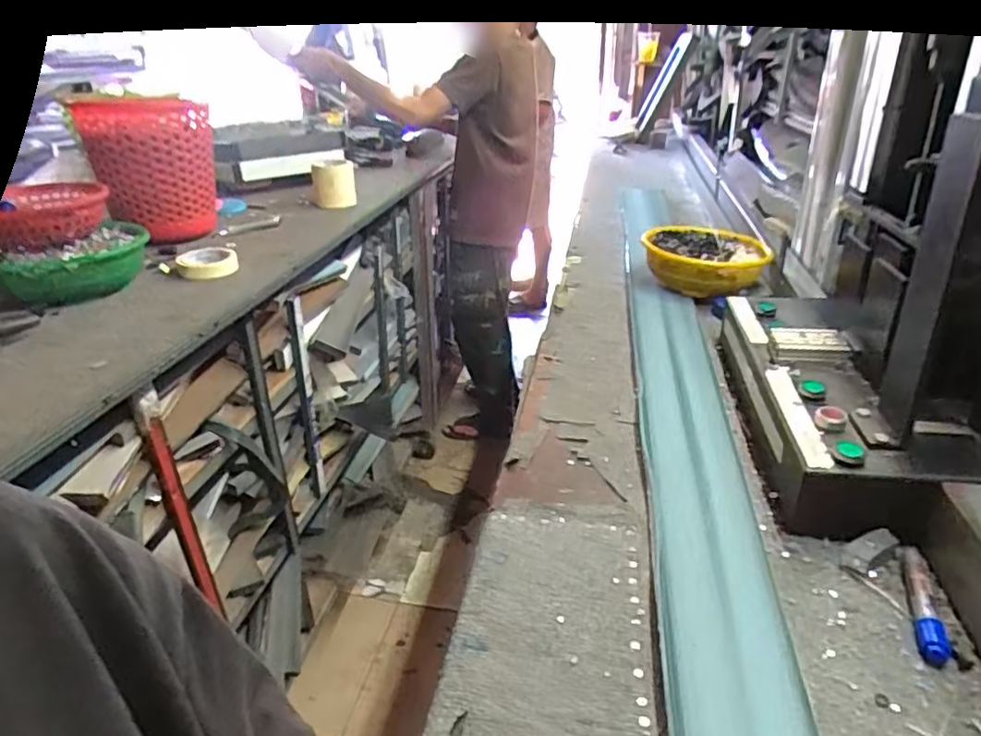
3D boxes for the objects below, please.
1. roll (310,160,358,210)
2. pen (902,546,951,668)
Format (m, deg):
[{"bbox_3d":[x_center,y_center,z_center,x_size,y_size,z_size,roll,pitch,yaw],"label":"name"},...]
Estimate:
[{"bbox_3d":[-0.370,-0.435,1.483,0.097,0.101,0.120,-9,27,-13],"label":"roll"},{"bbox_3d":[0.362,0.195,0.523,0.021,0.017,0.123,8,28,20],"label":"pen"}]

